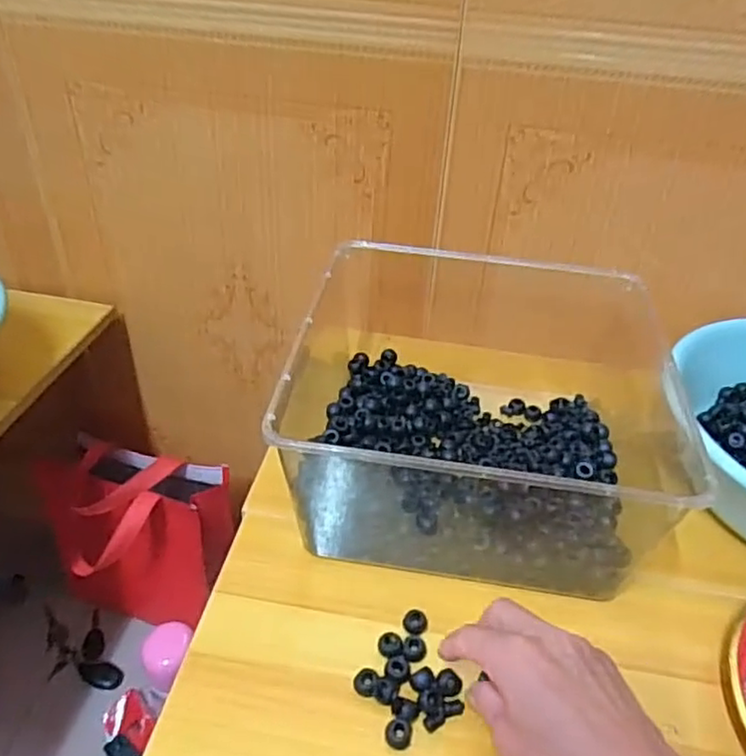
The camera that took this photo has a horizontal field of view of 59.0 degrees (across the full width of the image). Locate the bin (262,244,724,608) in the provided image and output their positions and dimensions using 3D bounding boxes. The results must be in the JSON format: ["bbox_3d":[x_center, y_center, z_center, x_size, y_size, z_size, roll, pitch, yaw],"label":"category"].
[{"bbox_3d":[0.114,0.012,0.608,0.328,0.143,0.323,9,39,7],"label":"bin"}]

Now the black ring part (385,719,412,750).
[{"bbox_3d":[0.017,0.233,0.431,0.017,0.011,0.015,10,40,8],"label":"black ring part"}]

